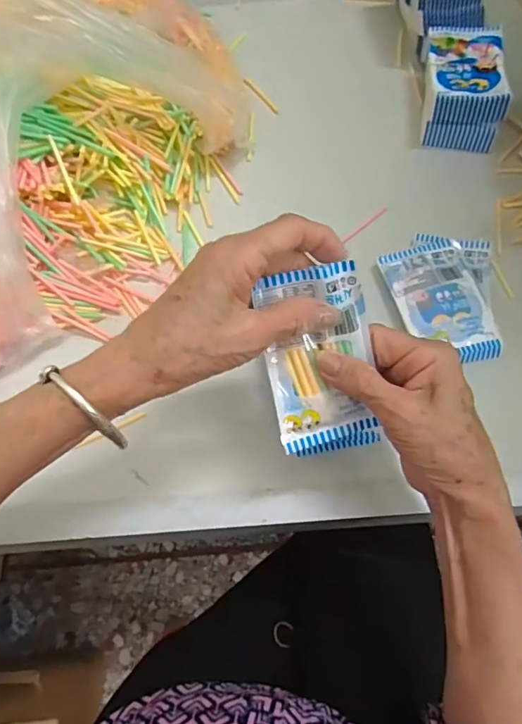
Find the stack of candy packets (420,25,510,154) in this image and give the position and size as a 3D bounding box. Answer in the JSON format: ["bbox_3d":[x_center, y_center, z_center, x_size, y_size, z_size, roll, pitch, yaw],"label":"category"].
[{"bbox_3d":[0.195,-0.267,0.495,0.069,0.052,0.114,7,66,6],"label":"stack of candy packets"}]

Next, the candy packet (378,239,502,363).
[{"bbox_3d":[0.146,-0.050,0.417,0.071,0.019,0.109,-10,65,-2],"label":"candy packet"}]

